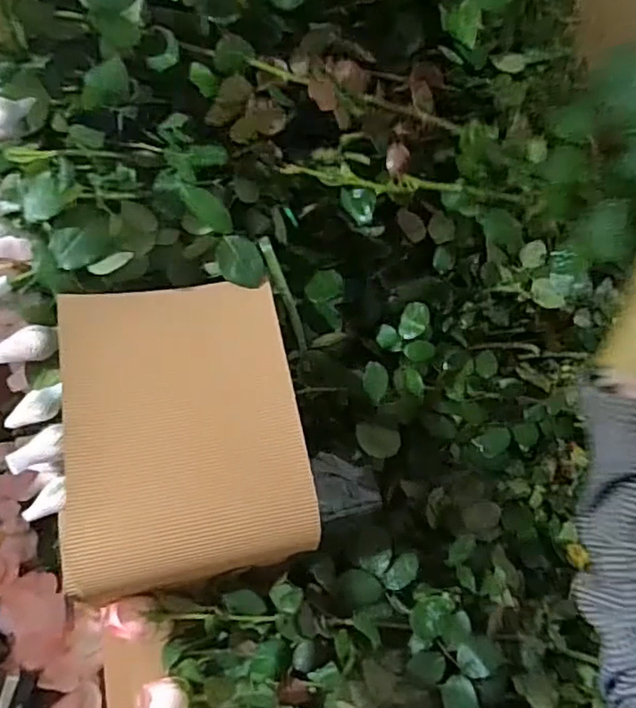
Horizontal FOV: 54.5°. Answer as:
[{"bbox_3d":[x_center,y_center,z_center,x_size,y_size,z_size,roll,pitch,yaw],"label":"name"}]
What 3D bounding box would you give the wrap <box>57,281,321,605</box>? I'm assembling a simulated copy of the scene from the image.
[{"bbox_3d":[-0.129,0.066,0.585,0.220,0.047,0.283,-8,75,-13],"label":"wrap"}]

